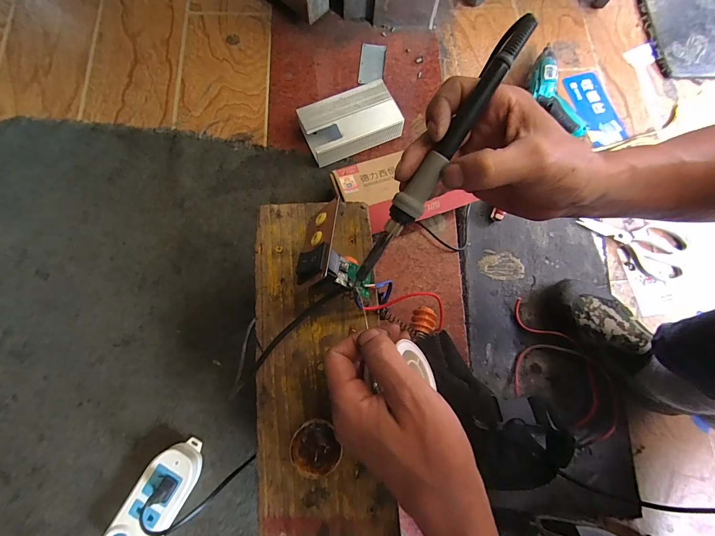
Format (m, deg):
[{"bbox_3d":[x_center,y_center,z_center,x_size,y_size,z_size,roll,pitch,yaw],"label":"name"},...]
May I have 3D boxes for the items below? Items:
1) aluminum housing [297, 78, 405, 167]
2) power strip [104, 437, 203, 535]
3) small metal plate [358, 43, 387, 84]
[{"bbox_3d":[-0.012,-0.231,0.530,0.145,0.043,0.088,-22,78,-7],"label":"aluminum housing"},{"bbox_3d":[-0.242,0.282,0.402,0.059,0.033,0.138,29,77,5],"label":"power strip"},{"bbox_3d":[0.026,-0.355,0.576,0.041,0.004,0.084,8,76,0],"label":"small metal plate"}]

